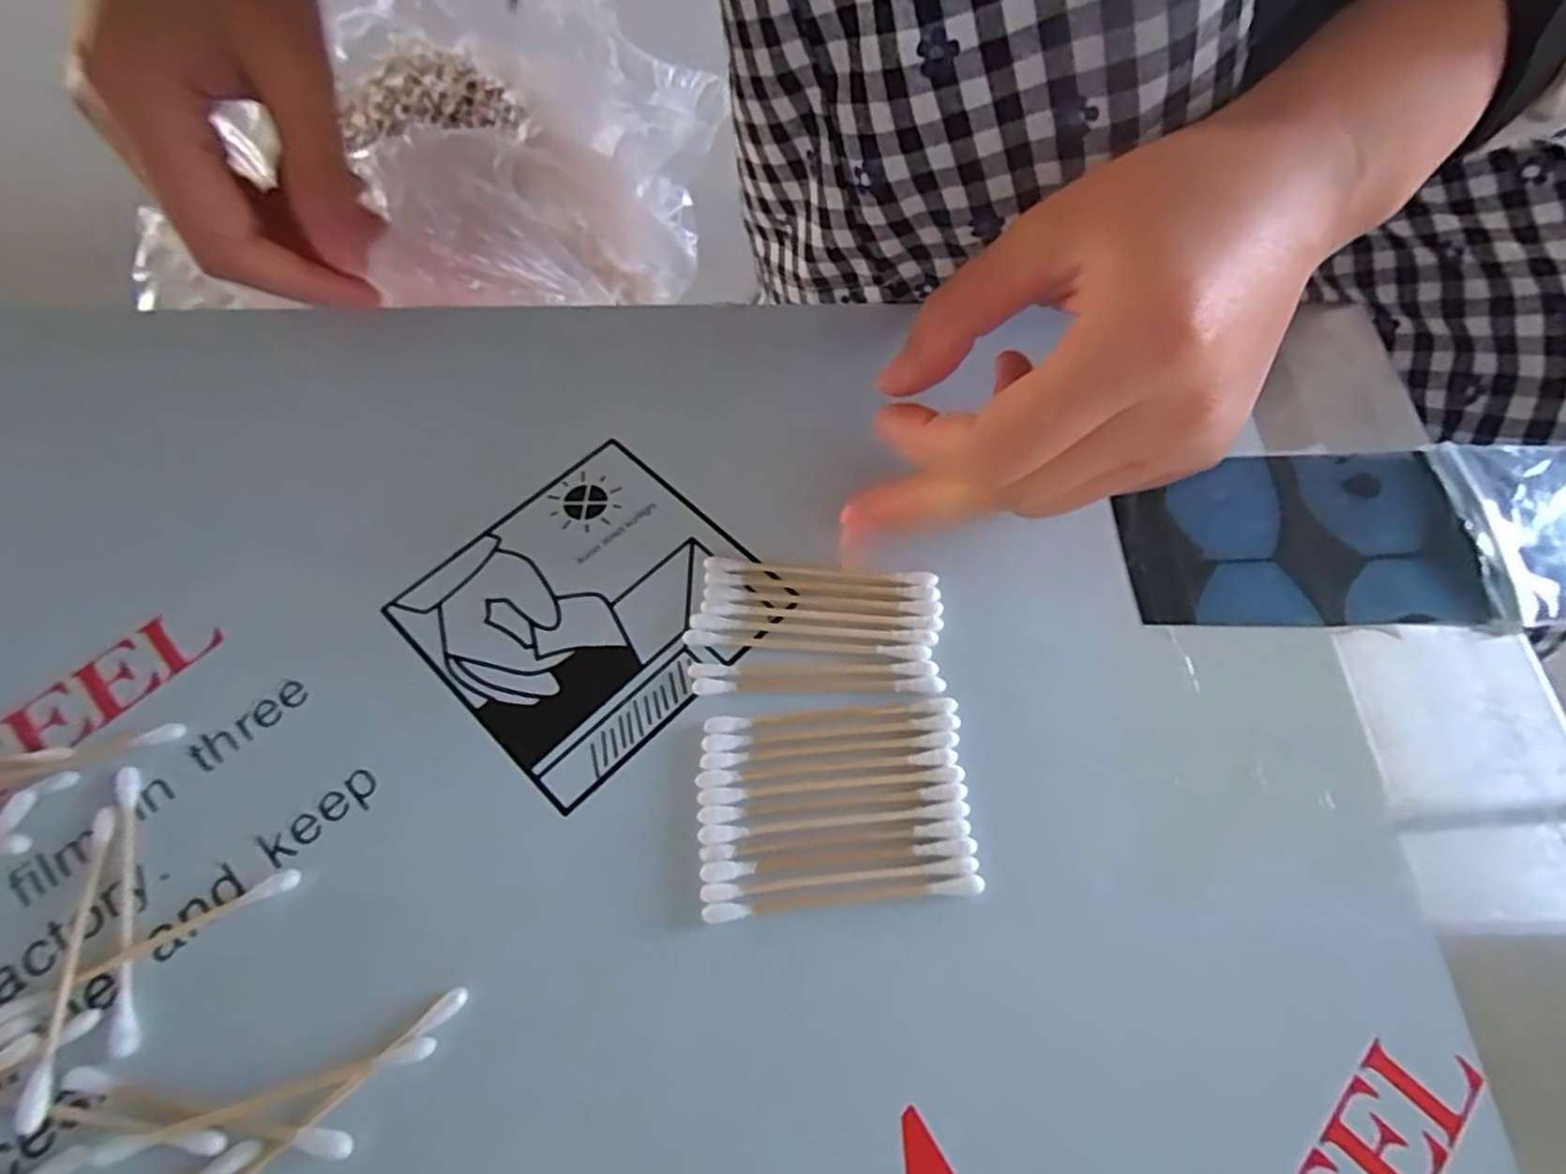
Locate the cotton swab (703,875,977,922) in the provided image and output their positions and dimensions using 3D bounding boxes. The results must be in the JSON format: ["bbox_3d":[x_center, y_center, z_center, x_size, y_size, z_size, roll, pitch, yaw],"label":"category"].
[{"bbox_3d":[0.015,0.079,0.183,0.071,0.004,0.004,-5,63,-2],"label":"cotton swab"}]

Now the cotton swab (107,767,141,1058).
[{"bbox_3d":[-0.169,0.080,0.185,0.008,0.004,0.070,-20,65,-9],"label":"cotton swab"}]

